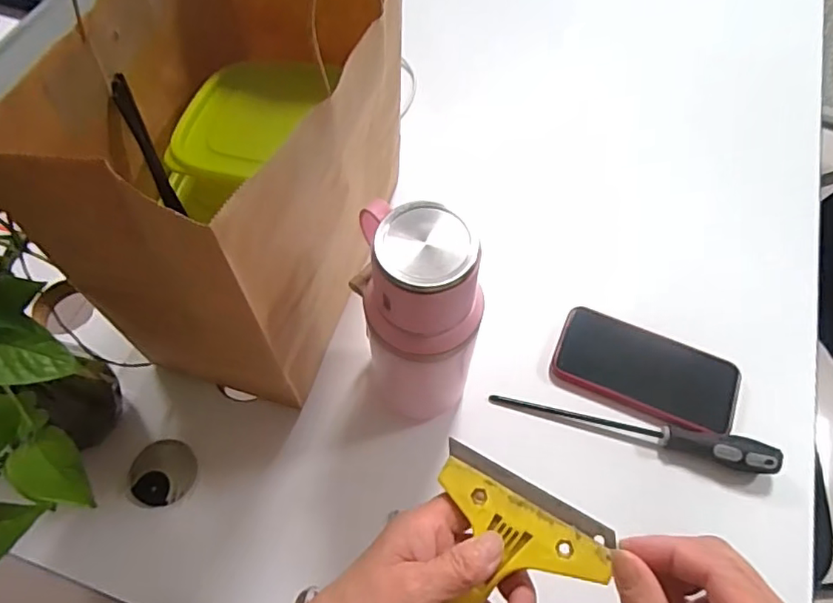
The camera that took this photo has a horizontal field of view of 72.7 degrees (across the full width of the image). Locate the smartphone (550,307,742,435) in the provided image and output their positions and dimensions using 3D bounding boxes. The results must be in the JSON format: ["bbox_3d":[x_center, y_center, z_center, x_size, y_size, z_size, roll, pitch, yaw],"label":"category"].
[{"bbox_3d":[0.208,0.065,0.514,0.159,0.017,0.079,21,74,14],"label":"smartphone"}]

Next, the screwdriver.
[{"bbox_3d":[0.186,0.108,0.493,0.236,0.030,0.024,14,63,8],"label":"screwdriver"}]

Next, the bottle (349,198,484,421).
[{"bbox_3d":[0.001,0.019,0.417,0.089,0.238,0.079,5,62,4],"label":"bottle"}]

